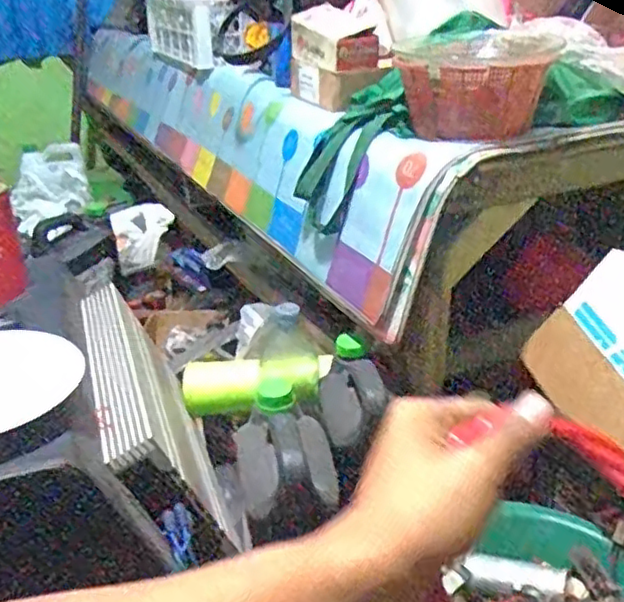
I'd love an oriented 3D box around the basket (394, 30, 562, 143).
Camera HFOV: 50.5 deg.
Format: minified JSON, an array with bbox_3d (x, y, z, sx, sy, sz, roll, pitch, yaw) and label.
[{"bbox_3d":[0.208,-0.275,0.850,0.187,0.109,0.182,13,30,24],"label":"basket"}]

